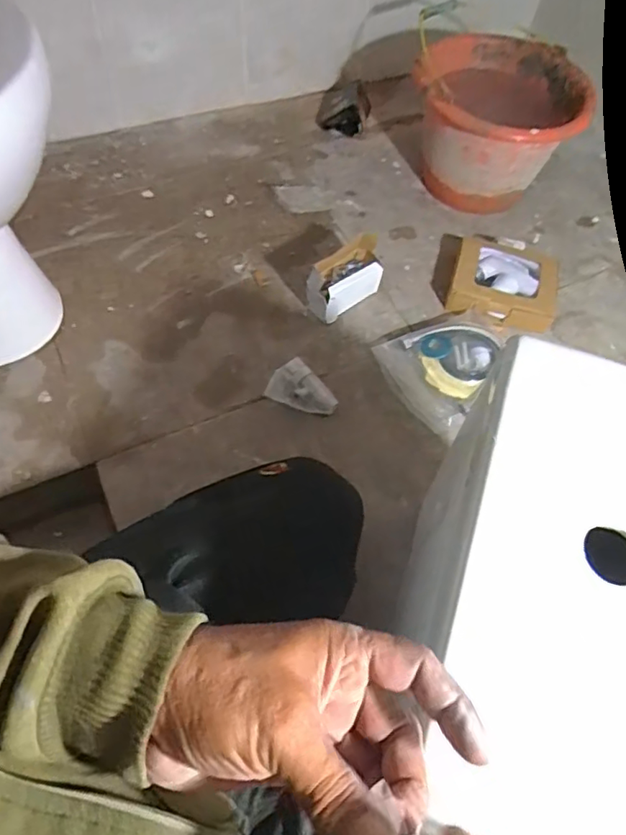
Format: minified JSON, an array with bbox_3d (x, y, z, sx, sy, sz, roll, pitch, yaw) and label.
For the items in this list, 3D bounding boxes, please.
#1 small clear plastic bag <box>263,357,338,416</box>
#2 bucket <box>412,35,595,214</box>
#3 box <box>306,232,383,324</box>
[{"bbox_3d":[-0.017,-0.032,0.808,0.089,0.032,0.065,40,65,19],"label":"small clear plastic bag"},{"bbox_3d":[0.300,-0.494,1.003,0.243,0.194,0.252,1,59,-2],"label":"bucket"},{"bbox_3d":[0.052,-0.212,0.887,0.139,0.088,0.061,-34,67,-21],"label":"box"}]

